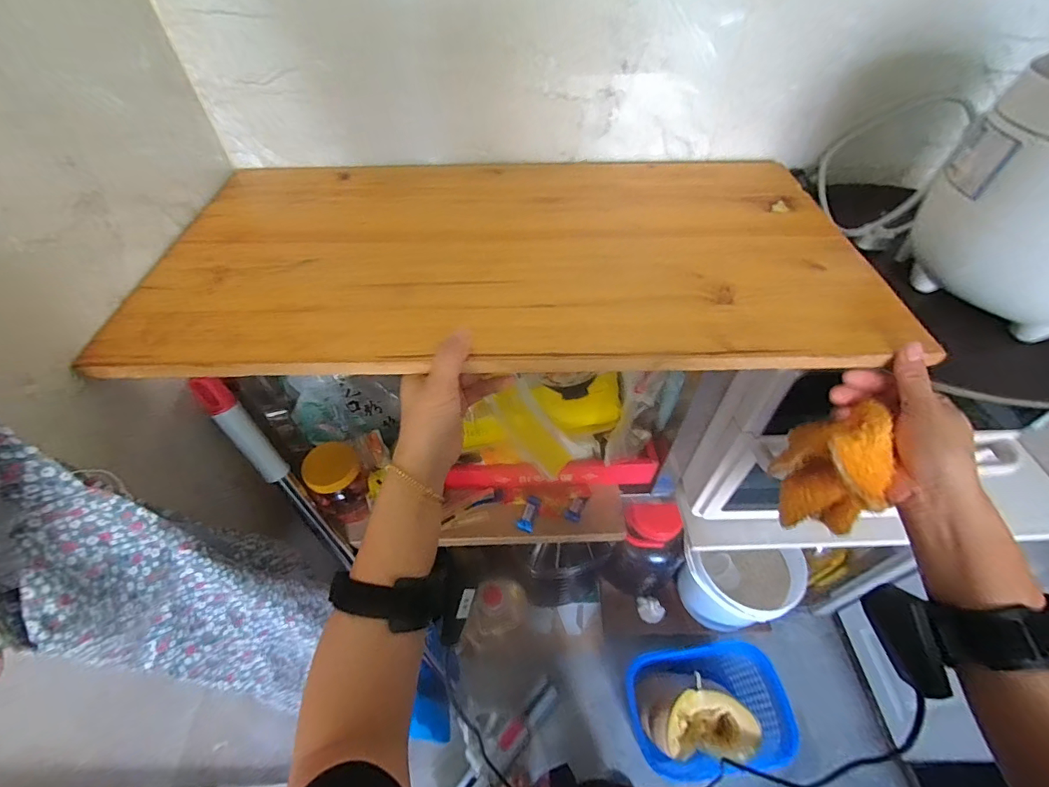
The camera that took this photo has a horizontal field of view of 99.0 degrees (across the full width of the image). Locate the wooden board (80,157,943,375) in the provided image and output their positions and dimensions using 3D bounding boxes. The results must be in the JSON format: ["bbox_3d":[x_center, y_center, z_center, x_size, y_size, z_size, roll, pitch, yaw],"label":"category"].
[{"bbox_3d":[-0.016,-0.146,0.442,0.649,0.015,0.322,-1,51,0],"label":"wooden board"}]

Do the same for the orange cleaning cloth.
[{"bbox_3d":[0.245,0.056,0.358,0.071,0.085,0.079,-31,57,-22],"label":"orange cleaning cloth"}]

